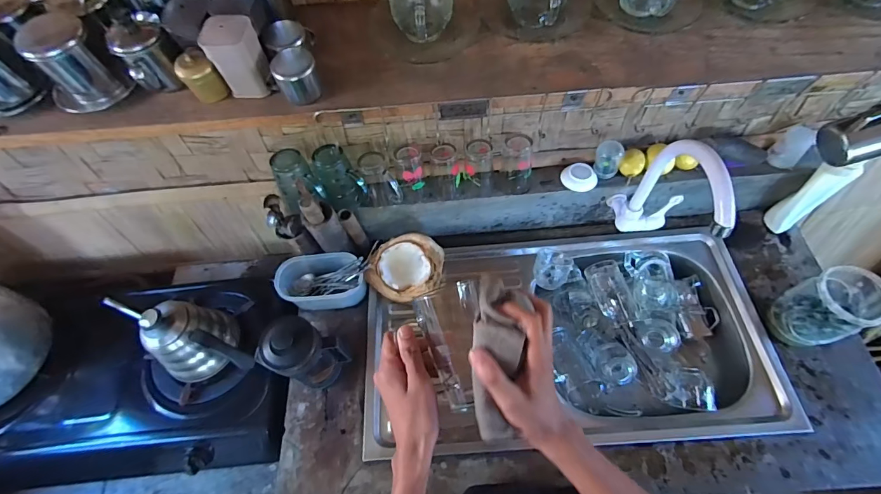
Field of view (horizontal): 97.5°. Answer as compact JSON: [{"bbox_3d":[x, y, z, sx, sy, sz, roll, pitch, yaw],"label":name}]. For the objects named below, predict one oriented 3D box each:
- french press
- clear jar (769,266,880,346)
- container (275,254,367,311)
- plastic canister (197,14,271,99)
[{"bbox_3d":[-0.235,0.185,0.668,0.099,0.200,0.088,21,66,14],"label":"french press"},{"bbox_3d":[0.661,0.107,0.667,0.097,0.147,0.094,-1,63,3],"label":"clear jar"},{"bbox_3d":[-0.238,0.068,0.798,0.171,0.092,0.104,-1,63,3],"label":"container"},{"bbox_3d":[-0.232,-0.220,0.448,0.054,0.077,0.051,-8,62,-1],"label":"plastic canister"}]

